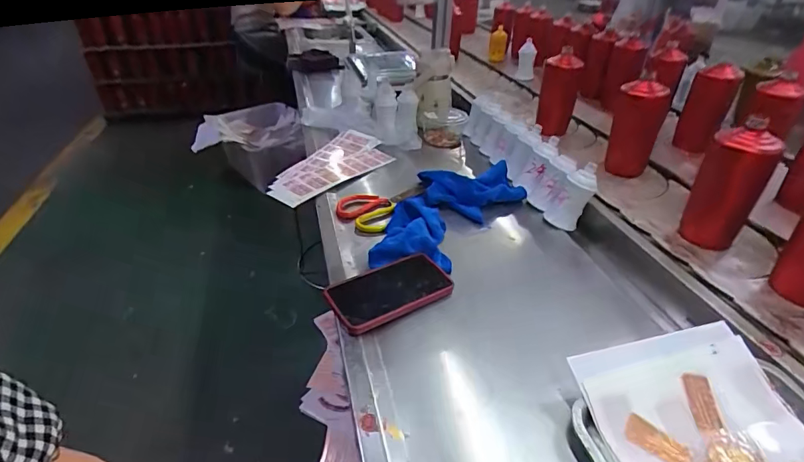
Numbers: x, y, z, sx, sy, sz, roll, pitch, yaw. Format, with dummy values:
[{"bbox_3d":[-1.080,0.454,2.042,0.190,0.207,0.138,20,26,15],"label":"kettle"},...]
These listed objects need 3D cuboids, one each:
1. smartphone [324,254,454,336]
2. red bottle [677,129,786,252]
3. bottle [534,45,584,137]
[{"bbox_3d":[-0.016,0.077,0.578,0.160,0.019,0.088,-19,39,-26],"label":"smartphone"},{"bbox_3d":[0.500,-0.070,0.663,0.059,0.179,0.076,-23,41,-30],"label":"red bottle"},{"bbox_3d":[0.384,-0.330,1.070,0.084,0.209,0.074,14,37,18],"label":"bottle"}]

